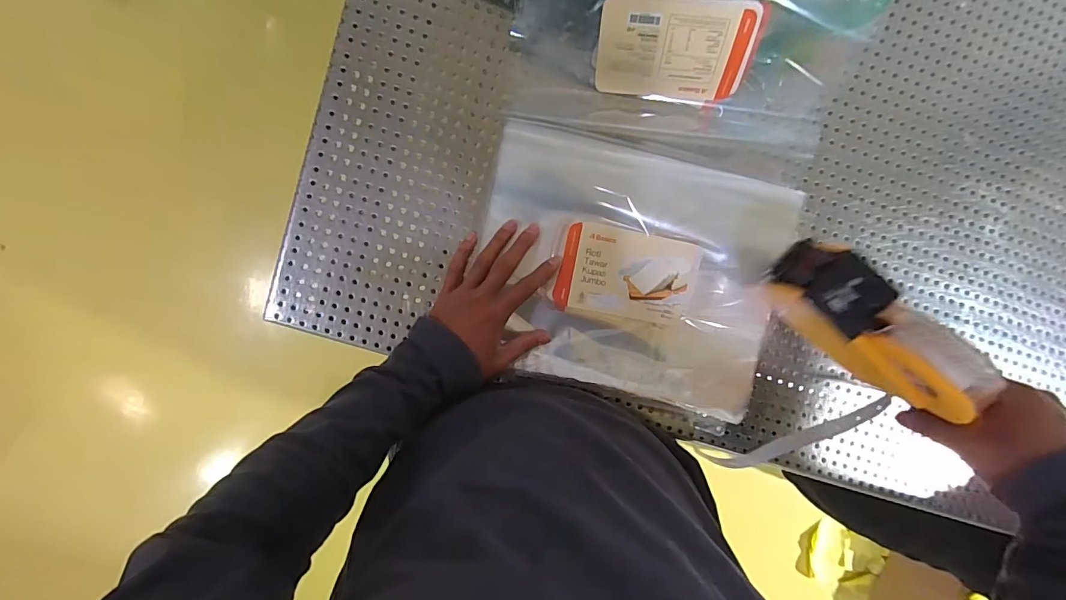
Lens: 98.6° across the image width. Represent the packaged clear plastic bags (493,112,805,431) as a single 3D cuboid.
[{"bbox_3d":[0.098,-0.026,0.465,0.302,0.027,0.234,13,96,-3],"label":"packaged clear plastic bags"}]

